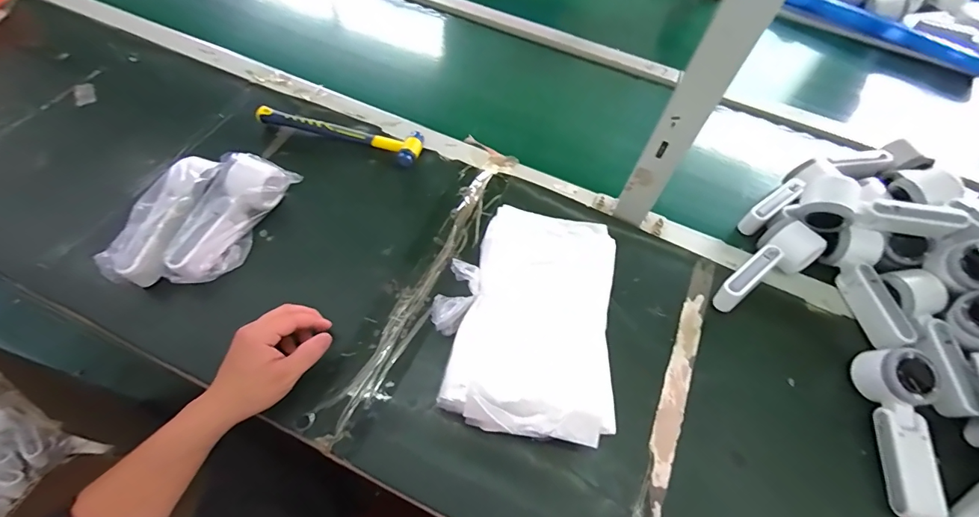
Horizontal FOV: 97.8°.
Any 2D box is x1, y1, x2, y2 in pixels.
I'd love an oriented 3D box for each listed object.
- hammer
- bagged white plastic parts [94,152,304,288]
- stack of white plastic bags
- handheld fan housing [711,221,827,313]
[{"bbox_3d":[-0.216,-0.192,0.630,0.241,0.023,0.060,18,61,6],"label":"hammer"},{"bbox_3d":[-0.349,-0.047,0.524,0.111,0.068,0.201,23,61,8],"label":"bagged white plastic parts"},{"bbox_3d":[0.038,0.068,0.479,0.196,0.064,0.245,6,60,-1],"label":"stack of white plastic bags"},{"bbox_3d":[0.345,0.015,0.534,0.143,0.056,0.060,-34,68,-21],"label":"handheld fan housing"}]

